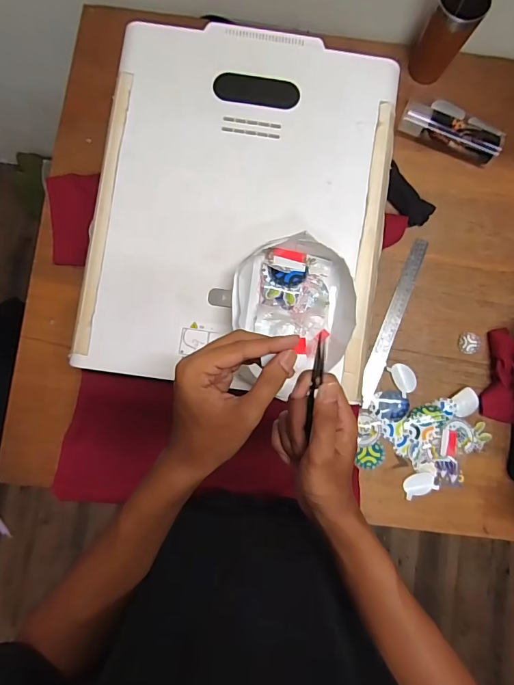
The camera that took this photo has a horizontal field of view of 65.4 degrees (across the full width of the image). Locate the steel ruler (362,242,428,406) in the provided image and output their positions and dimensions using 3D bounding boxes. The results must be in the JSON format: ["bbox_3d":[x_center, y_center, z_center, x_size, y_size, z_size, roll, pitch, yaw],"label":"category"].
[{"bbox_3d":[0.244,-0.039,0.721,0.029,0.007,0.319,22,84,7],"label":"steel ruler"}]

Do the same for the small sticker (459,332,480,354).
[{"bbox_3d":[0.384,0.001,0.725,0.036,0.004,0.040,-1,83,-2],"label":"small sticker"}]

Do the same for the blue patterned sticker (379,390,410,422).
[{"bbox_3d":[0.242,0.114,0.711,0.055,0.007,0.050,20,83,0],"label":"blue patterned sticker"}]

